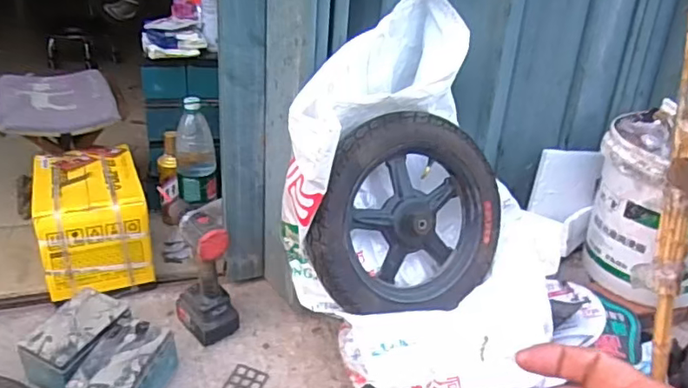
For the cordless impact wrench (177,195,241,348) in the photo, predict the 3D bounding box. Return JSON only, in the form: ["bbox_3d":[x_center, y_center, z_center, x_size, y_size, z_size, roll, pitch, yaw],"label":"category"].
[{"bbox_3d":[-0.255,0.144,1.034,0.077,0.258,0.121,-17,32,-36],"label":"cordless impact wrench"}]

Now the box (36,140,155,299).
[{"bbox_3d":[-0.527,0.044,1.185,0.193,0.166,0.321,-9,28,-24],"label":"box"}]

